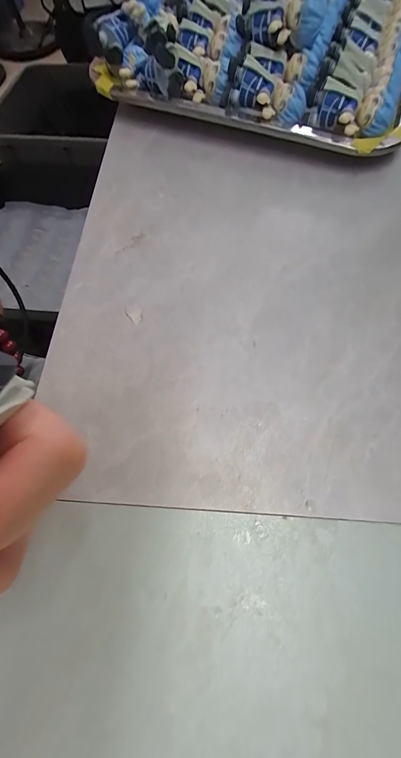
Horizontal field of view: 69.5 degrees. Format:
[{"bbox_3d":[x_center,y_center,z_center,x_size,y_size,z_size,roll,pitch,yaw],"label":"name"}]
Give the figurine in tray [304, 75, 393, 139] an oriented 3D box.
[{"bbox_3d":[0.107,-0.197,0.213,0.061,0.022,0.030,21,70,10],"label":"figurine in tray"}]

